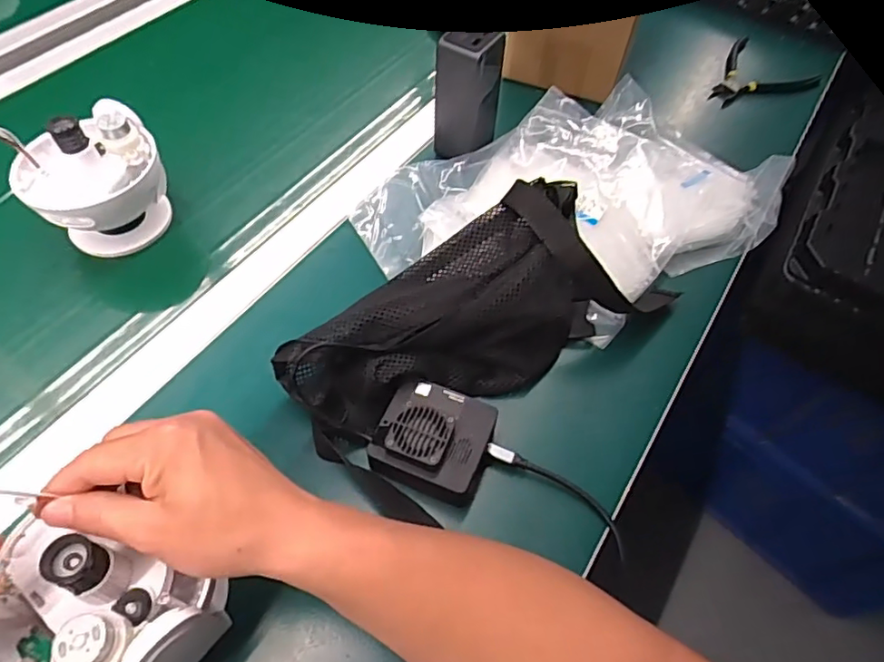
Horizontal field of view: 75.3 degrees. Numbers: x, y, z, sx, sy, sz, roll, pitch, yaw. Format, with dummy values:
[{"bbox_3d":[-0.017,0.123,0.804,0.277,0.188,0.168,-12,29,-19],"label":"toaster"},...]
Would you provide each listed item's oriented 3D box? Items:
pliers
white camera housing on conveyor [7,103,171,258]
[{"bbox_3d":[0.384,-0.306,0.697,0.110,0.022,0.132,40,64,20],"label":"pliers"},{"bbox_3d":[-0.314,-0.135,0.524,0.115,0.111,0.098,-29,63,-20],"label":"white camera housing on conveyor"}]

